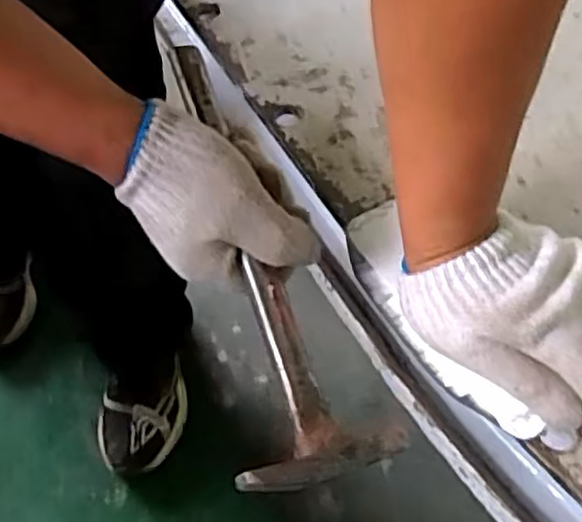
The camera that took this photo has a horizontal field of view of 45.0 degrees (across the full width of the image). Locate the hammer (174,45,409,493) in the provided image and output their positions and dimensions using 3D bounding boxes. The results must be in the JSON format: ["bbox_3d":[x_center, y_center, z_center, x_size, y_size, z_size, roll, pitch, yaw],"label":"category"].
[{"bbox_3d":[-0.023,-0.015,0.430,0.089,0.023,0.297,-14,68,-10],"label":"hammer"}]

